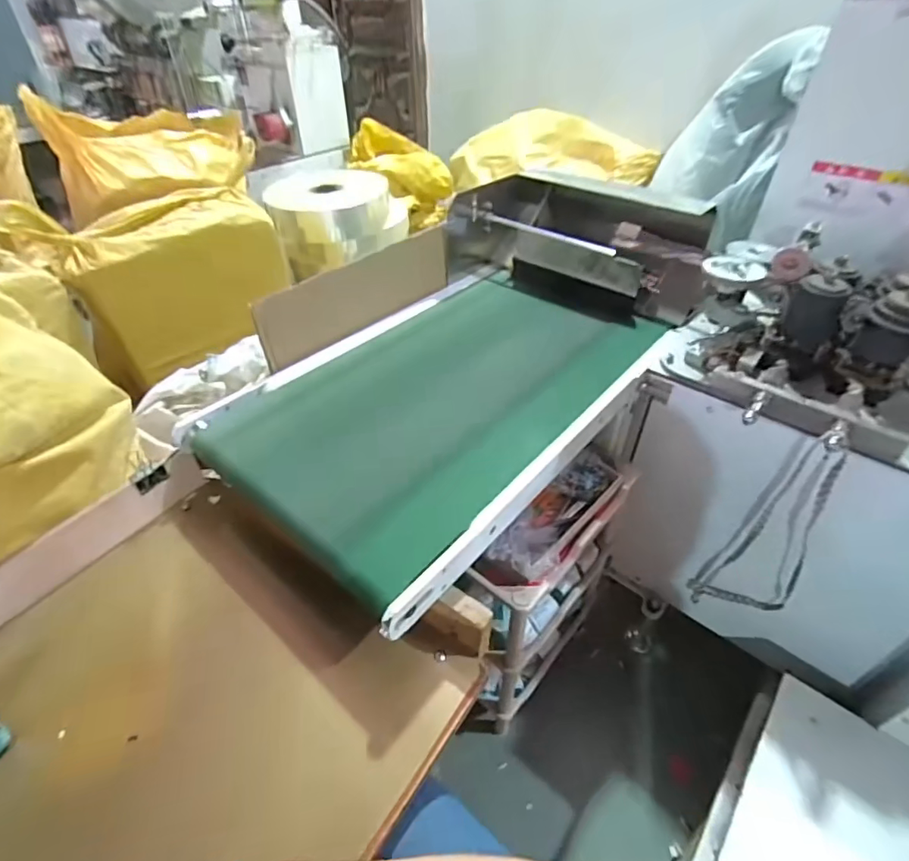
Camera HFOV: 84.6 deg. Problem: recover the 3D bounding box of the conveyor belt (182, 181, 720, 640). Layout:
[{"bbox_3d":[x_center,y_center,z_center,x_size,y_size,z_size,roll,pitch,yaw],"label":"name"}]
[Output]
[{"bbox_3d":[0.052,-0.169,0.792,0.446,0.182,0.849,30,50,30],"label":"conveyor belt"}]

